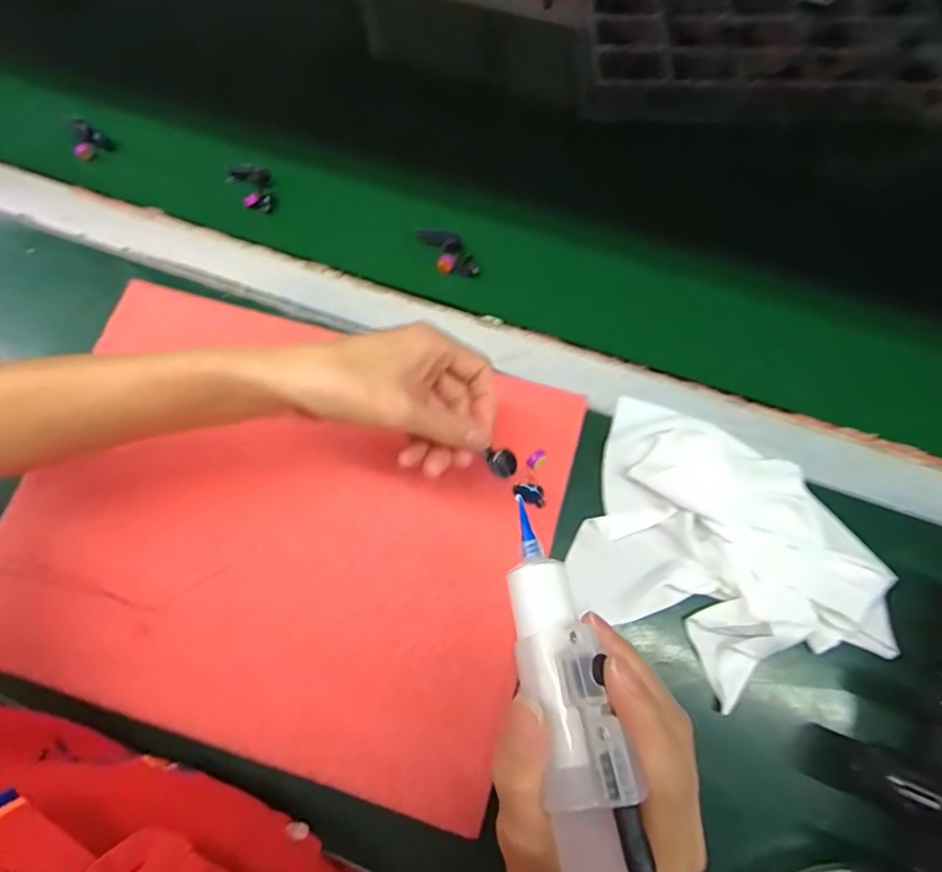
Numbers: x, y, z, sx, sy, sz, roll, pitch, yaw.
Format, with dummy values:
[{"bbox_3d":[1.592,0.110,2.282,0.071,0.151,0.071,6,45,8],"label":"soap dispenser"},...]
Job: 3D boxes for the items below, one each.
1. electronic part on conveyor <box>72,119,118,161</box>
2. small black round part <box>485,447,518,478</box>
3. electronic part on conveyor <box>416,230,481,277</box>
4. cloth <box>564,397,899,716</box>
[{"bbox_3d":[-0.312,-0.242,0.433,0.028,0.011,0.033,-33,73,-10],"label":"electronic part on conveyor"},{"bbox_3d":[0.017,0.015,0.288,0.017,0.009,0.014,-5,70,-1],"label":"small black round part"},{"bbox_3d":[-0.018,-0.135,0.391,0.053,0.009,0.026,41,76,1],"label":"electronic part on conveyor"},{"bbox_3d":[0.155,0.070,0.315,0.185,0.026,0.139,29,73,11],"label":"cloth"}]

